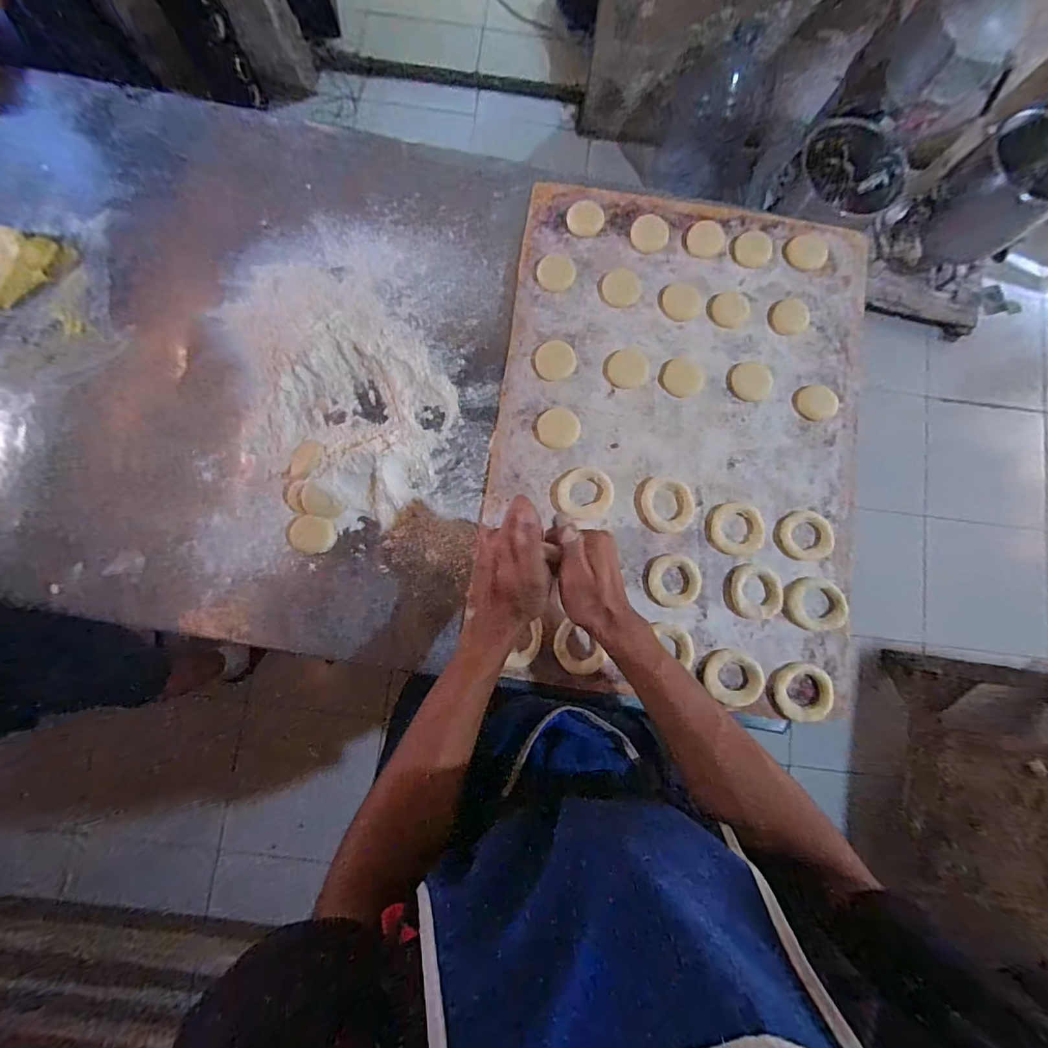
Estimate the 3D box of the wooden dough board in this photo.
[{"bbox_3d":[0.178,-0.108,0.533,0.406,0.017,0.578,9,82,1],"label":"wooden dough board"}]

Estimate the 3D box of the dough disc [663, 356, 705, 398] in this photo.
[{"bbox_3d":[0.185,-0.169,0.541,0.045,0.004,0.047,0,82,0],"label":"dough disc"}]

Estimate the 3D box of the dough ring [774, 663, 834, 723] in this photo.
[{"bbox_3d":[0.293,0.177,0.491,0.057,0.012,0.059,0,82,0],"label":"dough ring"}]

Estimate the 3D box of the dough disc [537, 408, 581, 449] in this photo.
[{"bbox_3d":[0.040,-0.109,0.532,0.047,0.004,0.046,0,82,0],"label":"dough disc"}]

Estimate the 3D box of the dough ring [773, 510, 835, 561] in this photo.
[{"bbox_3d":[0.308,0.012,0.512,0.058,0.017,0.054,0,82,0],"label":"dough ring"}]

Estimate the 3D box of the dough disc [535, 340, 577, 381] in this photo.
[{"bbox_3d":[0.037,-0.189,0.543,0.045,0.010,0.043,0,82,0],"label":"dough disc"}]

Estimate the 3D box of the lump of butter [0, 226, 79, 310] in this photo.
[{"bbox_3d":[-0.579,-0.293,0.528,0.117,0.029,0.068,-39,84,-5],"label":"lump of butter"}]

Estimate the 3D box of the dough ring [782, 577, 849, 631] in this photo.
[{"bbox_3d":[0.313,0.086,0.505,0.064,0.008,0.054,12,82,1],"label":"dough ring"}]

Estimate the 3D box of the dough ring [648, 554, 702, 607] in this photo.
[{"bbox_3d":[0.163,0.061,0.506,0.054,0.012,0.054,0,82,0],"label":"dough ring"}]

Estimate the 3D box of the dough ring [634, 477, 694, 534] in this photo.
[{"bbox_3d":[0.156,-0.020,0.520,0.064,0.012,0.059,0,82,0],"label":"dough ring"}]

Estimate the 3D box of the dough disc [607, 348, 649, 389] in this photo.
[{"bbox_3d":[0.121,-0.180,0.542,0.046,0.004,0.047,0,82,0],"label":"dough disc"}]

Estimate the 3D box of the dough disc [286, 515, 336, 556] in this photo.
[{"bbox_3d":[-0.234,0.011,0.514,0.051,0.004,0.042,8,82,1],"label":"dough disc"}]

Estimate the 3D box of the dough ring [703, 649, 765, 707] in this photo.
[{"bbox_3d":[0.221,0.163,0.493,0.063,0.009,0.055,25,83,3],"label":"dough ring"}]

